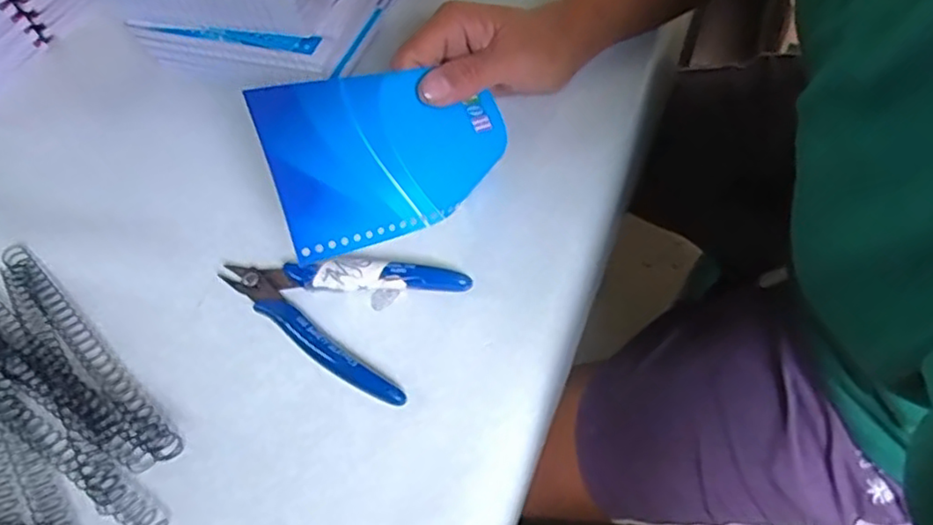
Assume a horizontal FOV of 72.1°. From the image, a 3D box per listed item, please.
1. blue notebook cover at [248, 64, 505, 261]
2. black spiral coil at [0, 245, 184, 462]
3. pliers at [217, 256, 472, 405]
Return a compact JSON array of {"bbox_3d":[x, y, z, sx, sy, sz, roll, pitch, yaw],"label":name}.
[{"bbox_3d":[-0.033,-0.054,0.312,0.127,0.010,0.078,-20,95,-37],"label":"blue notebook cover"},{"bbox_3d":[-0.186,0.039,0.311,0.159,0.008,0.012,36,64,26],"label":"black spiral coil"},{"bbox_3d":[-0.065,0.018,0.313,0.111,0.015,0.067,20,58,18],"label":"pliers"}]

